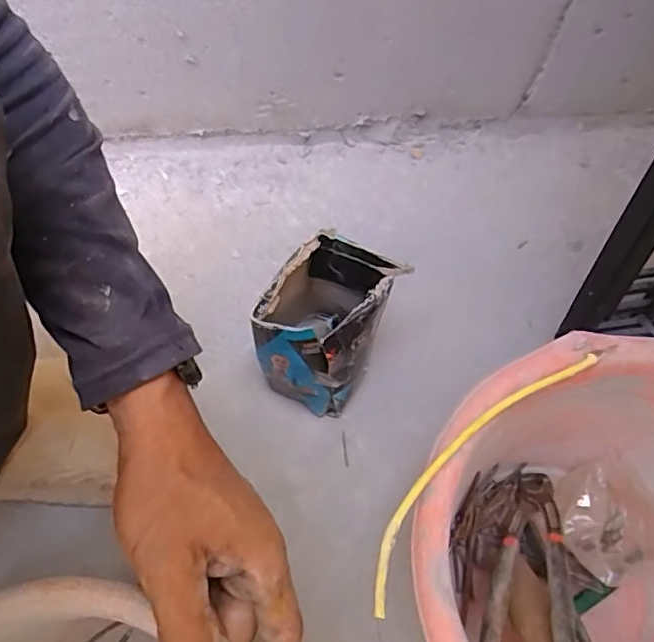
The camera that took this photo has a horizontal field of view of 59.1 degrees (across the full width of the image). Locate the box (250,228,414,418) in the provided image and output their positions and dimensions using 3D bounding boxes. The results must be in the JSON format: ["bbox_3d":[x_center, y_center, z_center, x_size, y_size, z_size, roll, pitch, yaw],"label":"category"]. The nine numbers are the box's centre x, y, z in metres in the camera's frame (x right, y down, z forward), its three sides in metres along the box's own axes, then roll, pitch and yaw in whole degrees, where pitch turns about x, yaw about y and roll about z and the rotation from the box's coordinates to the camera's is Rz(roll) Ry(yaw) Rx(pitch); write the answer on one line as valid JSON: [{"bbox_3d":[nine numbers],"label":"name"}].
[{"bbox_3d":[-0.003,0.011,0.514,0.089,0.146,0.102,28,66,10],"label":"box"}]

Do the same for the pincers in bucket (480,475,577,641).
[{"bbox_3d":[0.151,0.175,0.426,0.053,0.218,0.028,-10,99,22],"label":"pincers in bucket"}]

